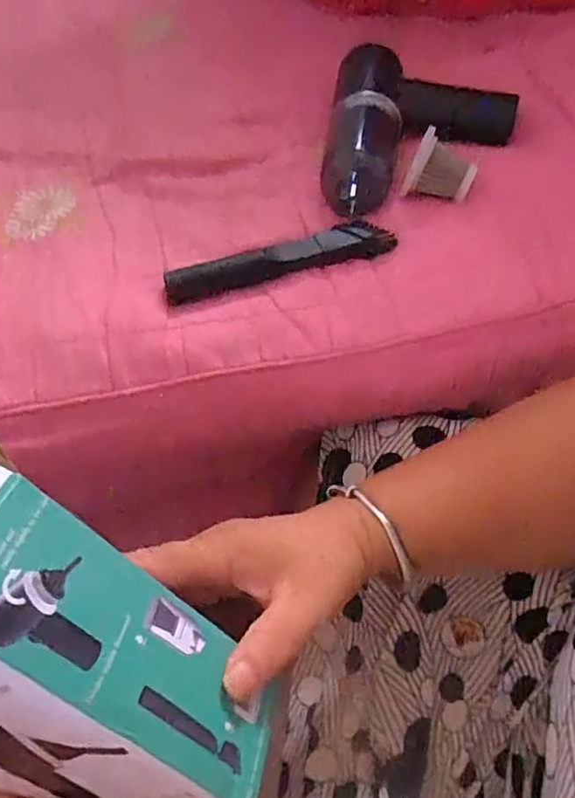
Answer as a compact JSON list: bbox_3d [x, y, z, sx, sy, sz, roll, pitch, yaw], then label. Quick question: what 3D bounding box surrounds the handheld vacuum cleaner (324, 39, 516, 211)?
[{"bbox_3d":[0.103,-0.203,0.457,0.139,0.048,0.159,9,60,9],"label":"handheld vacuum cleaner"}]

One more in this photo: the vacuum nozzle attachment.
[{"bbox_3d":[-0.005,-0.096,0.417,0.159,0.023,0.028,-17,60,-7],"label":"vacuum nozzle attachment"}]

